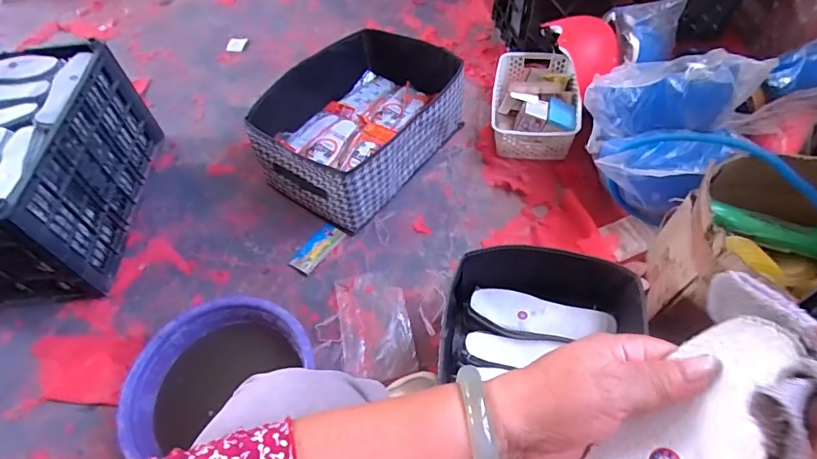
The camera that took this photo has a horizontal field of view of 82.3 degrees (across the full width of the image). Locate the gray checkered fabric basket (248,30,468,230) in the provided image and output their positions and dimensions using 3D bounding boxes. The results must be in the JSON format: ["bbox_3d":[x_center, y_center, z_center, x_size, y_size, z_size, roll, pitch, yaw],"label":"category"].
[{"bbox_3d":[-0.103,-0.244,1.074,0.320,0.192,0.443,30,63,22],"label":"gray checkered fabric basket"}]

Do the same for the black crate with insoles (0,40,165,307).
[{"bbox_3d":[-0.798,-0.118,0.973,0.346,0.276,0.474,-5,55,1],"label":"black crate with insoles"}]

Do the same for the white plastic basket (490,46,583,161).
[{"bbox_3d":[0.307,-0.315,1.132,0.193,0.104,0.311,6,56,9],"label":"white plastic basket"}]

